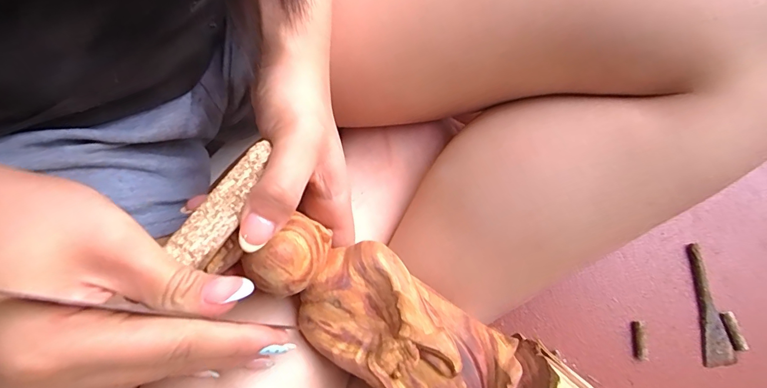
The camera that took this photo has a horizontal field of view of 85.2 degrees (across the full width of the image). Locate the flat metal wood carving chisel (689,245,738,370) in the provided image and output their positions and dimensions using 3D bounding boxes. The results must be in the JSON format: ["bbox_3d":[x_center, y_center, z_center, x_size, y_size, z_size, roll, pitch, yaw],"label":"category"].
[{"bbox_3d":[0.276,0.094,0.356,0.023,0.008,0.100,-7,78,-3],"label":"flat metal wood carving chisel"}]

